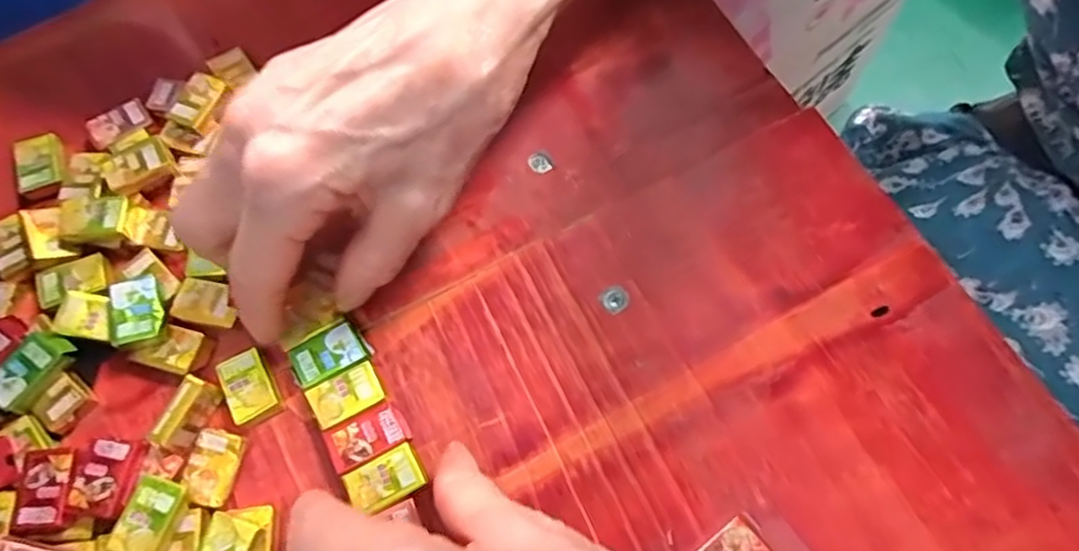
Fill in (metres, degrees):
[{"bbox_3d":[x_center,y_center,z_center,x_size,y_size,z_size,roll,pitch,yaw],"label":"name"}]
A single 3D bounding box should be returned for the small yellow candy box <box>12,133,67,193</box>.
[{"bbox_3d":[-0.210,-0.048,0.284,0.019,0.006,0.023,-19,69,-6],"label":"small yellow candy box"}]

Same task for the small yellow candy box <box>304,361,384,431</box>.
[{"bbox_3d":[-0.070,0.044,0.246,0.025,0.008,0.016,-28,70,-9],"label":"small yellow candy box"}]

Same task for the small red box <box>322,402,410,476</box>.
[{"bbox_3d":[-0.061,0.058,0.241,0.027,0.008,0.017,-25,70,-8],"label":"small red box"}]

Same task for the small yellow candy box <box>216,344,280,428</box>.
[{"bbox_3d":[-0.107,0.041,0.247,0.018,0.006,0.025,-27,70,-9],"label":"small yellow candy box"}]

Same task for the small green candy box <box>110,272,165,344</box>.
[{"bbox_3d":[-0.150,0.014,0.252,0.019,0.011,0.024,-17,69,-5],"label":"small green candy box"}]

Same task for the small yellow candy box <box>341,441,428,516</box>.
[{"bbox_3d":[-0.053,0.071,0.234,0.025,0.006,0.016,-25,70,-8],"label":"small yellow candy box"}]

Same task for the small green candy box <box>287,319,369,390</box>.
[{"bbox_3d":[-0.078,0.030,0.251,0.026,0.007,0.017,-29,70,-9],"label":"small green candy box"}]

